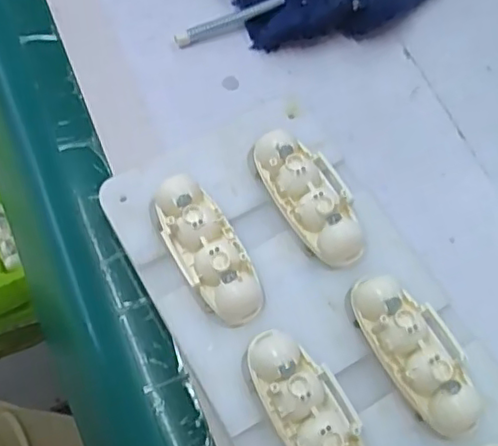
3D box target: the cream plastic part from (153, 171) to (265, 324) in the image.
[{"bbox_3d":[-0.015,0.010,0.242,0.024,0.016,0.059,-31,71,-15],"label":"cream plastic part"}]

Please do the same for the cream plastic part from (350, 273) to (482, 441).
[{"bbox_3d":[0.062,0.047,0.230,0.025,0.017,0.061,-24,70,-12],"label":"cream plastic part"}]

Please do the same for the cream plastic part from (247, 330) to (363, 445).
[{"bbox_3d":[0.022,0.067,0.220,0.024,0.018,0.062,-28,71,-14],"label":"cream plastic part"}]

